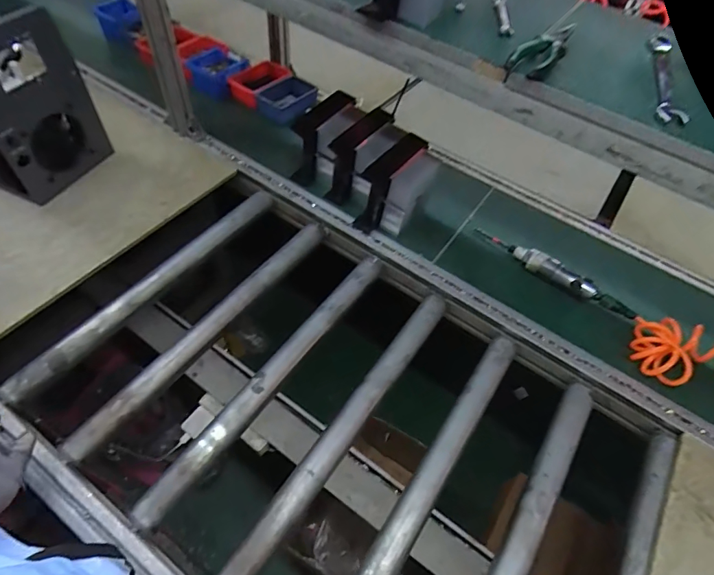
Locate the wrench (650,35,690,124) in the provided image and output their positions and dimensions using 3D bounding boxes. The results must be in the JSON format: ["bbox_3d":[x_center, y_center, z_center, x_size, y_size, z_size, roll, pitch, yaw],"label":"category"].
[{"bbox_3d":[0.400,-0.275,0.560,0.034,0.007,0.221,19,55,8],"label":"wrench"}]

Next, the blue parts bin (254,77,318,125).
[{"bbox_3d":[-0.175,-0.470,1.091,0.113,0.050,0.135,29,57,15],"label":"blue parts bin"}]

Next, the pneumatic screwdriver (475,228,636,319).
[{"bbox_3d":[0.378,-0.030,0.857,0.323,0.049,0.042,35,58,19],"label":"pneumatic screwdriver"}]

